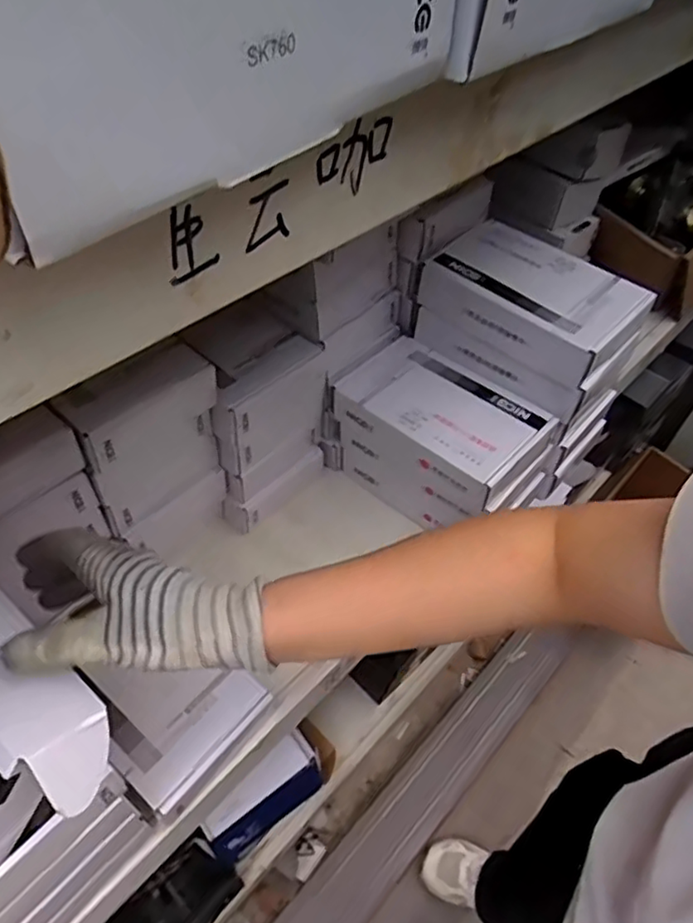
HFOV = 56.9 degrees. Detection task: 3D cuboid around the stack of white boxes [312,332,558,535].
[{"bbox_3d":[0.092,-0.023,0.703,0.215,0.132,0.131,34,56,21],"label":"stack of white boxes"}]

